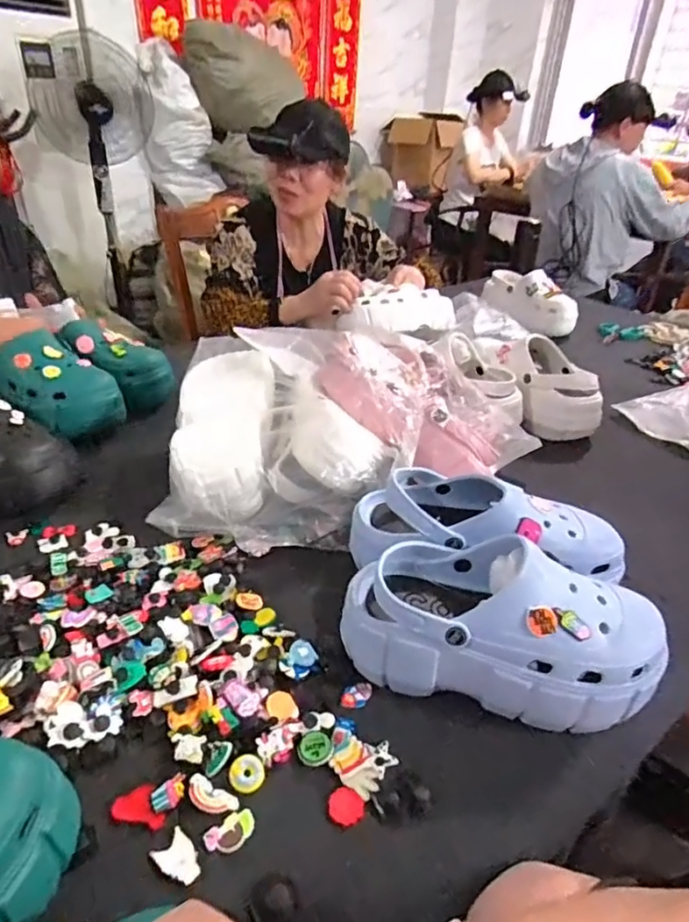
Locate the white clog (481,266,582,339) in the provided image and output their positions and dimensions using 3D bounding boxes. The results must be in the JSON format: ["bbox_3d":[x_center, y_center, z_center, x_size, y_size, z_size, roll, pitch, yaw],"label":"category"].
[{"bbox_3d":[0.438,-0.383,1.313,0.119,0.095,0.241,-10,34,-20],"label":"white clog"}]

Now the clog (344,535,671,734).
[{"bbox_3d":[0.128,0.131,0.462,0.257,0.095,0.101,10,33,10],"label":"clog"}]

